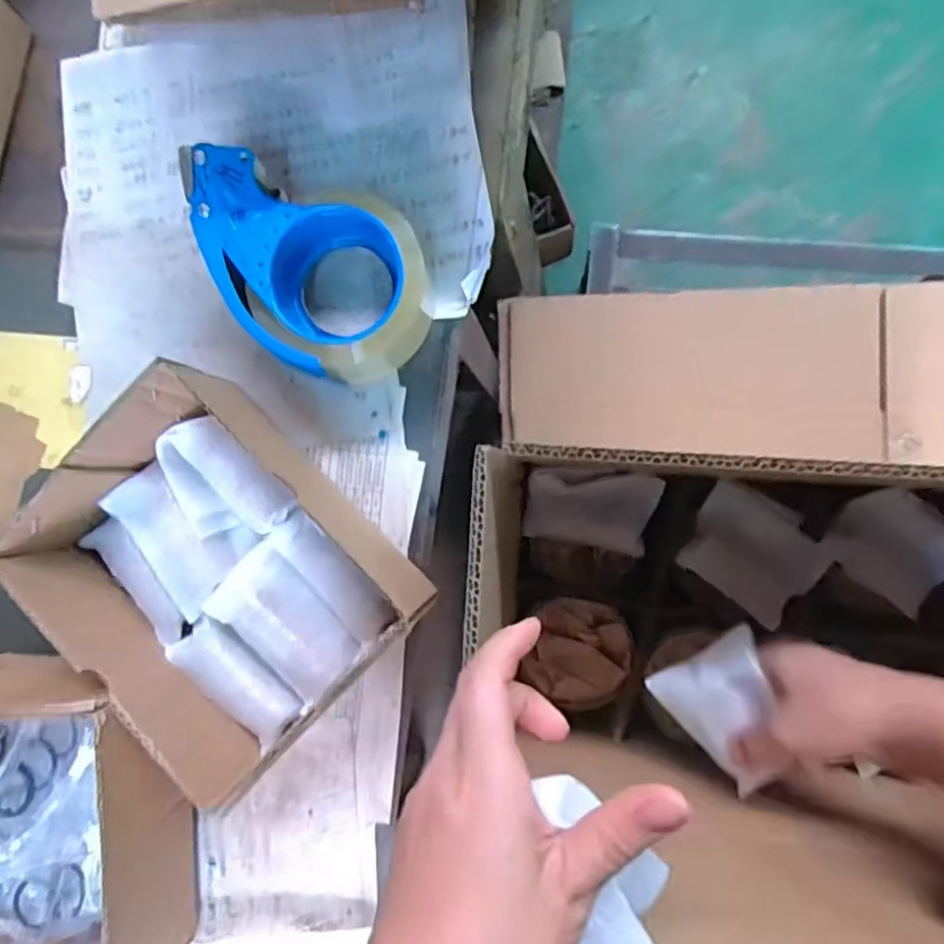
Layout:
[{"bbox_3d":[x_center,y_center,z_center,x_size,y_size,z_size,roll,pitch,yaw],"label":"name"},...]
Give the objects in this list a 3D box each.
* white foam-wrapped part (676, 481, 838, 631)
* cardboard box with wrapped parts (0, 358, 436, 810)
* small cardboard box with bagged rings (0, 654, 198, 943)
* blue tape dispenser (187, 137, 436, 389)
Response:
[{"bbox_3d":[0.210,0.060,0.499,0.098,0.019,0.076,37,93,7],"label":"white foam-wrapped part"},{"bbox_3d":[-0.143,0.059,0.400,0.200,0.088,0.158,45,95,7],"label":"cardboard box with wrapped parts"},{"bbox_3d":[-0.257,0.222,0.411,0.151,0.097,0.193,-2,89,8],"label":"small cardboard box with bagged rings"},{"bbox_3d":[-0.103,-0.121,0.412,0.155,0.063,0.106,24,92,8],"label":"blue tape dispenser"}]

